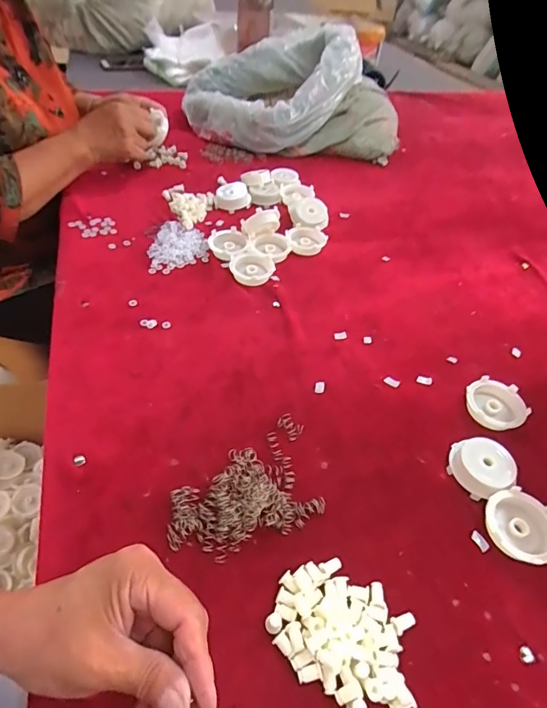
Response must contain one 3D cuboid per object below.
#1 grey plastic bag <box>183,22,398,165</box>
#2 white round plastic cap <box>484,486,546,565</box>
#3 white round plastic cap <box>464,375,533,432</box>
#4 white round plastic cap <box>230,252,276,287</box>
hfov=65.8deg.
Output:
[{"bbox_3d":[0.041,-0.534,0.866,0.427,0.157,0.287,-4,48,-10],"label":"grey plastic bag"},{"bbox_3d":[0.208,0.145,0.353,0.057,0.016,0.057,3,47,-3],"label":"white round plastic cap"},{"bbox_3d":[0.230,0.053,0.439,0.058,0.017,0.058,3,47,-3],"label":"white round plastic cap"},{"bbox_3d":[-0.028,-0.114,0.565,0.056,0.018,0.053,3,47,-3],"label":"white round plastic cap"}]

